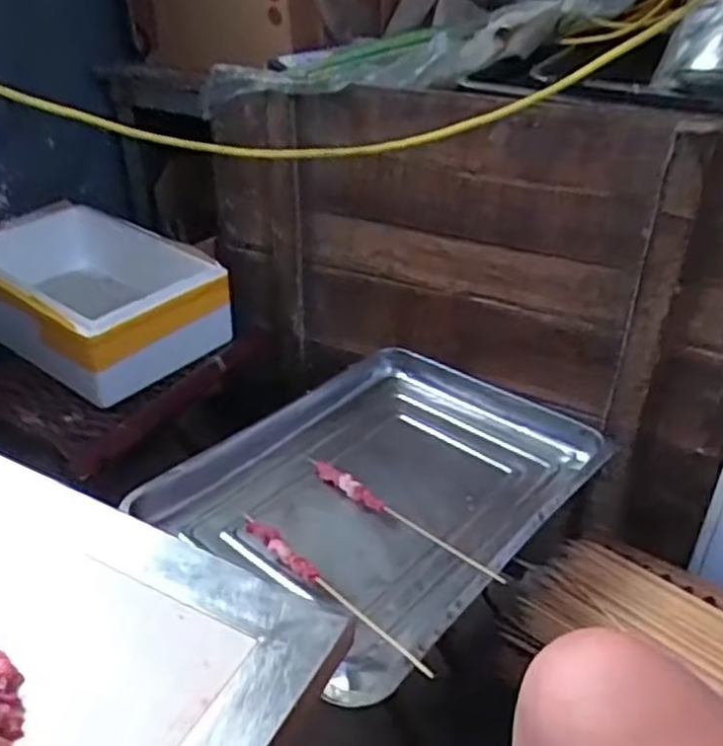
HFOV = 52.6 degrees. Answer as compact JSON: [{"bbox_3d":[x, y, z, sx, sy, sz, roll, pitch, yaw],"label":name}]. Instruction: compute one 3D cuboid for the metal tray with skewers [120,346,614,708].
[{"bbox_3d":[0.020,0.112,0.779,0.355,0.058,0.415,25,42,32],"label":"metal tray with skewers"}]

